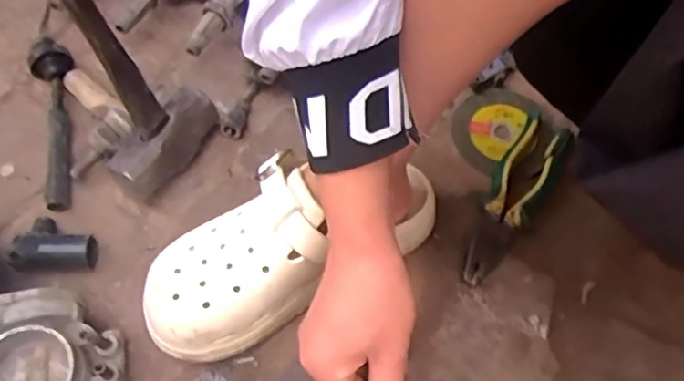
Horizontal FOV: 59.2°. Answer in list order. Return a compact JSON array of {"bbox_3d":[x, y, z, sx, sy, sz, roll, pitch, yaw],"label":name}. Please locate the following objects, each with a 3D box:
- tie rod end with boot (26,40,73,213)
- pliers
[{"bbox_3d":[-0.269,-0.061,0.559,0.033,0.032,0.171,-11,70,-8],"label":"tie rod end with boot"},{"bbox_3d":[0.157,0.002,0.553,0.051,0.023,0.193,32,62,15],"label":"pliers"}]

